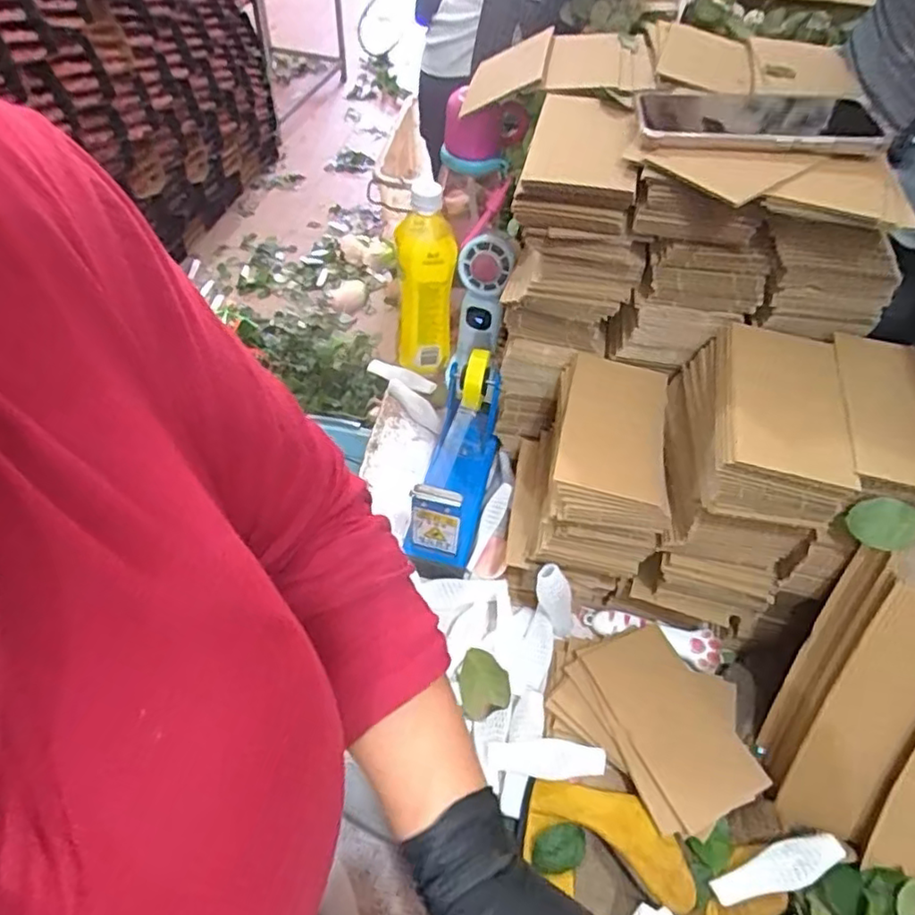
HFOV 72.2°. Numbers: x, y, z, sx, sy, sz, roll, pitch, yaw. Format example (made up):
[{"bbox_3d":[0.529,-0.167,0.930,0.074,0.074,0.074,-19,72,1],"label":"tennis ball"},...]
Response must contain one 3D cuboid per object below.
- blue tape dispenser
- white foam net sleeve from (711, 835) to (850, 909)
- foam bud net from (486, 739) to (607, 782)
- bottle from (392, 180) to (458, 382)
[{"bbox_3d":[-0.002,0.005,0.590,0.063,0.123,0.168,11,52,6],"label":"blue tape dispenser"},{"bbox_3d":[0.216,0.278,0.424,0.088,0.011,0.025,-23,54,2],"label":"white foam net sleeve"},{"bbox_3d":[0.067,0.228,0.473,0.088,0.007,0.027,2,51,-2],"label":"foam bud net"},{"bbox_3d":[-0.037,-0.183,0.690,0.063,0.204,0.051,-6,52,-8],"label":"bottle"}]

